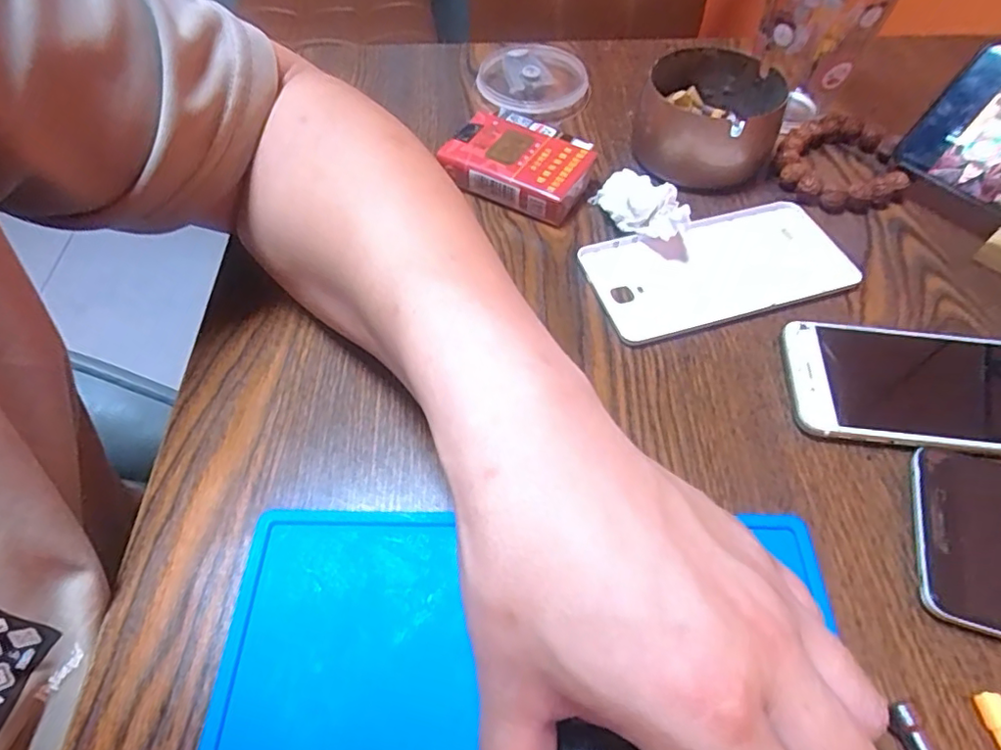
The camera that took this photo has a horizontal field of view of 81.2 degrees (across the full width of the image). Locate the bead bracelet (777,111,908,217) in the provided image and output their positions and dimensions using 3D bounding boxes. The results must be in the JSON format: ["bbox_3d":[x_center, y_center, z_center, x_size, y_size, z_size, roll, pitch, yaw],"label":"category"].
[{"bbox_3d":[0.218,-0.136,0.371,0.075,0.018,0.081,27,60,18],"label":"bead bracelet"}]

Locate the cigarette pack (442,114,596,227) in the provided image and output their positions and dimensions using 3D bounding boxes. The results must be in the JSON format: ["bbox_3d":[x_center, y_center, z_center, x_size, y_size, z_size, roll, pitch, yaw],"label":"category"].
[{"bbox_3d":[0.009,-0.131,0.367,0.088,0.025,0.057,20,58,14],"label":"cigarette pack"}]

